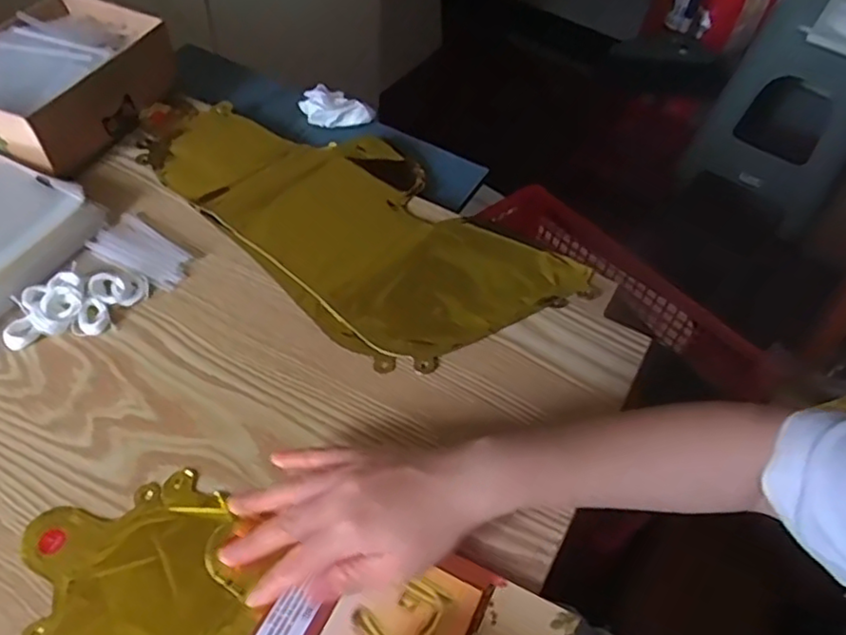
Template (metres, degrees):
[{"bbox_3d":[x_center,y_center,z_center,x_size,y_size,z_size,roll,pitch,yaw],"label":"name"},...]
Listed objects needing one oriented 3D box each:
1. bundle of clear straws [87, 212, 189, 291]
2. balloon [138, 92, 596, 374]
[{"bbox_3d":[-0.229,-0.053,0.537,0.085,0.007,0.046,29,56,16],"label":"bundle of clear straws"},{"bbox_3d":[-0.077,-0.103,0.577,0.411,0.013,0.194,36,58,21],"label":"balloon"}]

